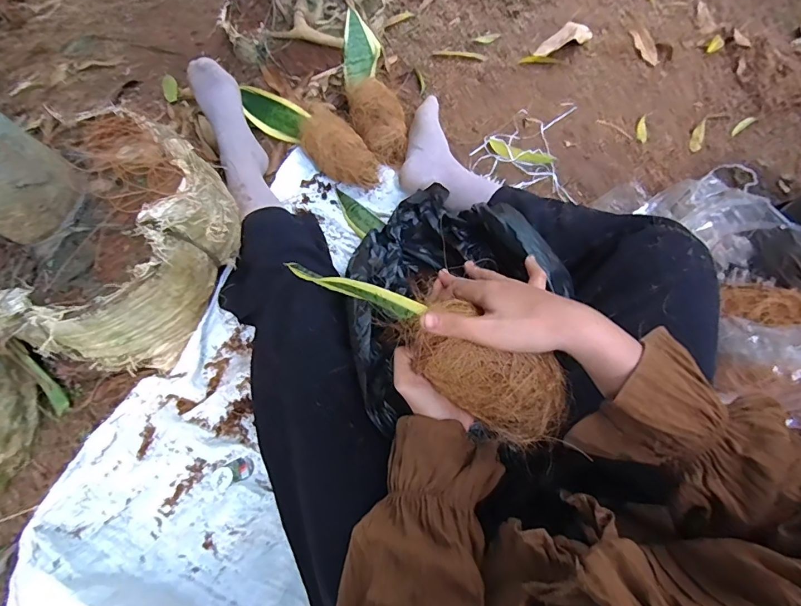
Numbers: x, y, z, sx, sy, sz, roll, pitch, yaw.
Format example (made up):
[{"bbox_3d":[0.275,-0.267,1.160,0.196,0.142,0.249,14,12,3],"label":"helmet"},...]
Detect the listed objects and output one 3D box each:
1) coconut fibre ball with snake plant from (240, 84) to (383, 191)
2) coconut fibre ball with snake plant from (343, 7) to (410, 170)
[{"bbox_3d":[-0.165,-0.318,0.825,0.315,0.074,0.096,34,70,18],"label":"coconut fibre ball with snake plant"},{"bbox_3d":[-0.063,-0.417,0.857,0.096,0.091,0.350,-15,63,-4],"label":"coconut fibre ball with snake plant"}]

